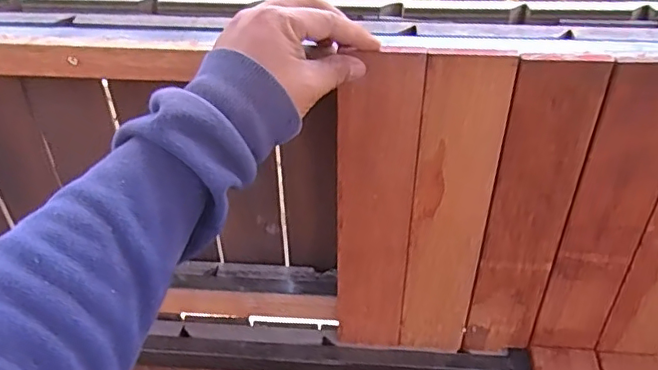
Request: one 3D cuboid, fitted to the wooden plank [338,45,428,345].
[{"bbox_3d":[0.042,0.036,0.502,0.065,0.322,0.006,3,35,3],"label":"wooden plank"}]

